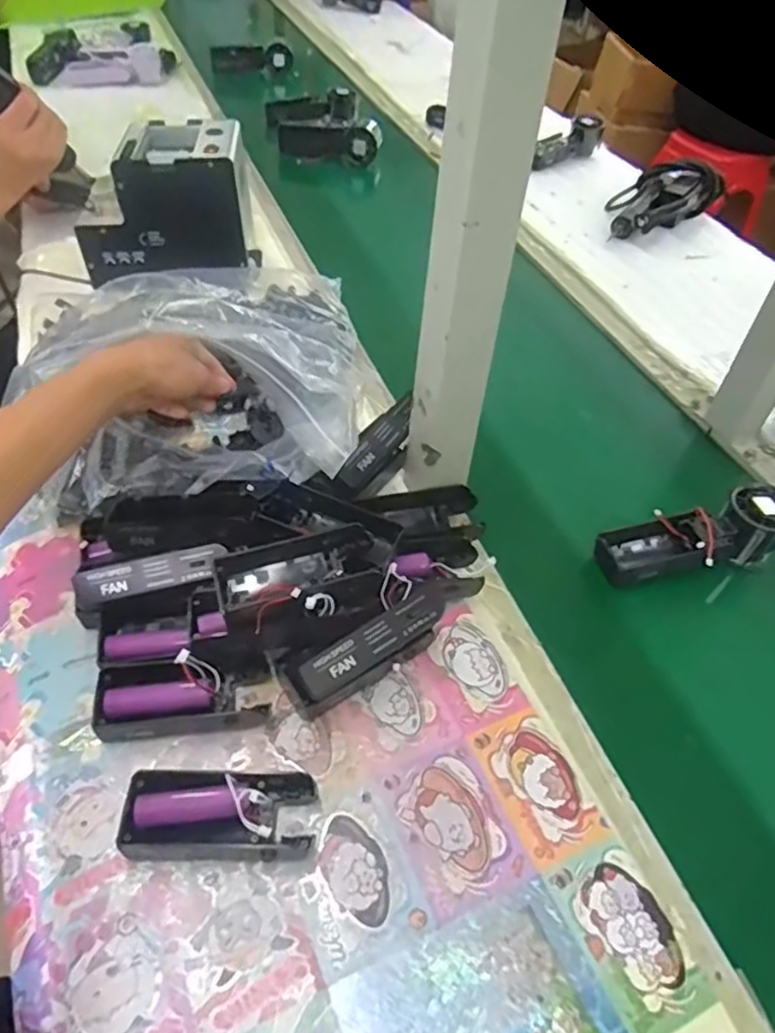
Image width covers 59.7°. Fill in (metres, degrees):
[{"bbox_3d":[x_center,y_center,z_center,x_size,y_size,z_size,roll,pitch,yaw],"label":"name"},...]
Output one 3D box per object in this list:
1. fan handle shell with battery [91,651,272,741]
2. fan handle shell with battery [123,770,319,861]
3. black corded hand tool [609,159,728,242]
[{"bbox_3d":[-0.134,0.119,0.444,0.107,0.028,0.044,-3,48,-8],"label":"fan handle shell with battery"},{"bbox_3d":[-0.098,0.177,0.399,0.107,0.031,0.047,2,47,-4],"label":"fan handle shell with battery"},{"bbox_3d":[0.389,-0.466,0.988,0.219,0.062,0.112,-25,54,-25],"label":"black corded hand tool"}]

